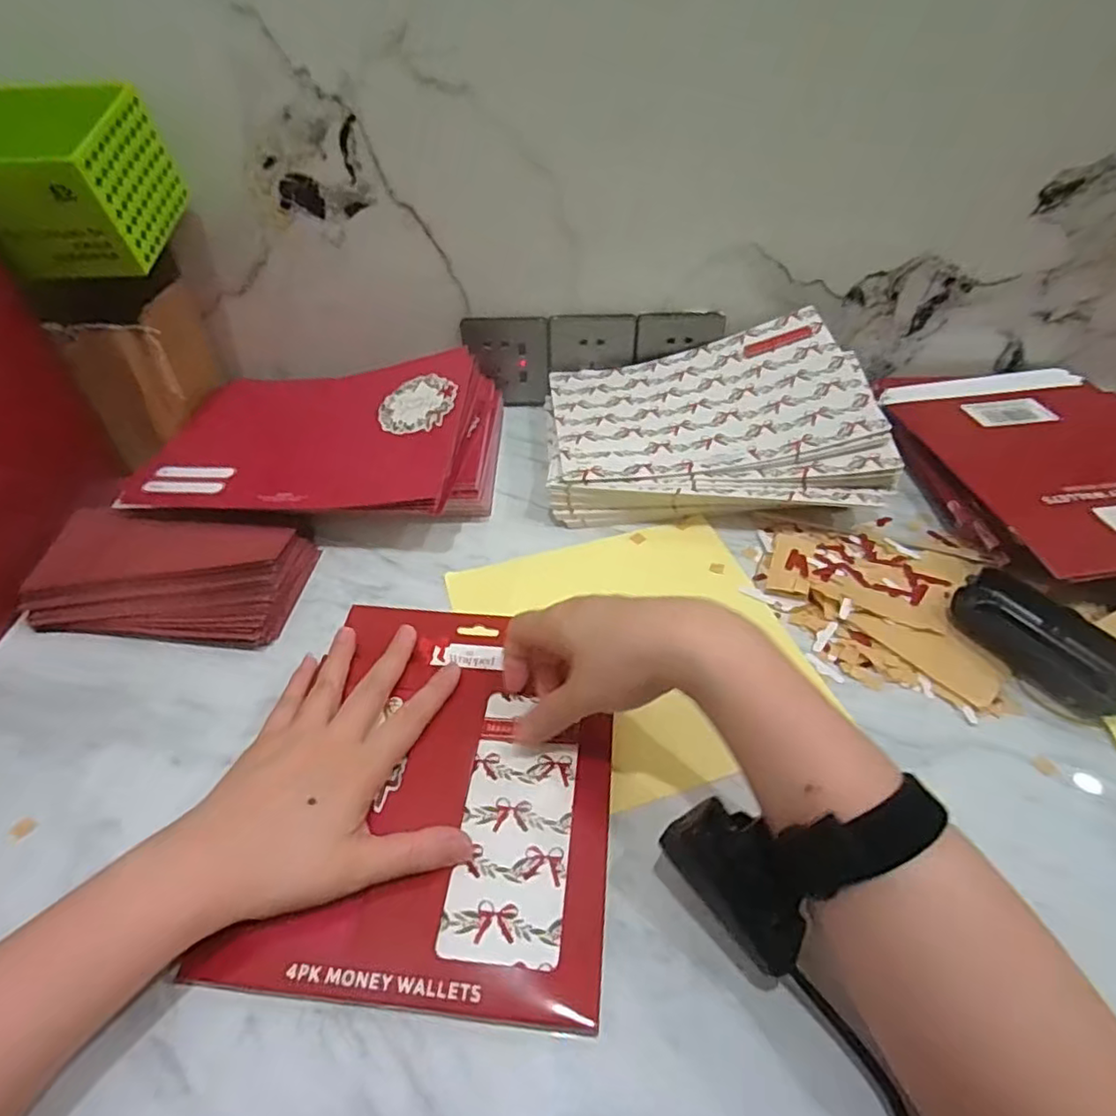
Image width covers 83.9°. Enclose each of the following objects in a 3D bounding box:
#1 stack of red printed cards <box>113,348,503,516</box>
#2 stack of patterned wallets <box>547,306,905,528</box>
[{"bbox_3d":[-0.200,-0.105,0.548,0.283,0.083,0.202,4,45,4],"label":"stack of red printed cards"},{"bbox_3d":[0.128,-0.122,0.554,0.275,0.088,0.205,1,45,2],"label":"stack of patterned wallets"}]

